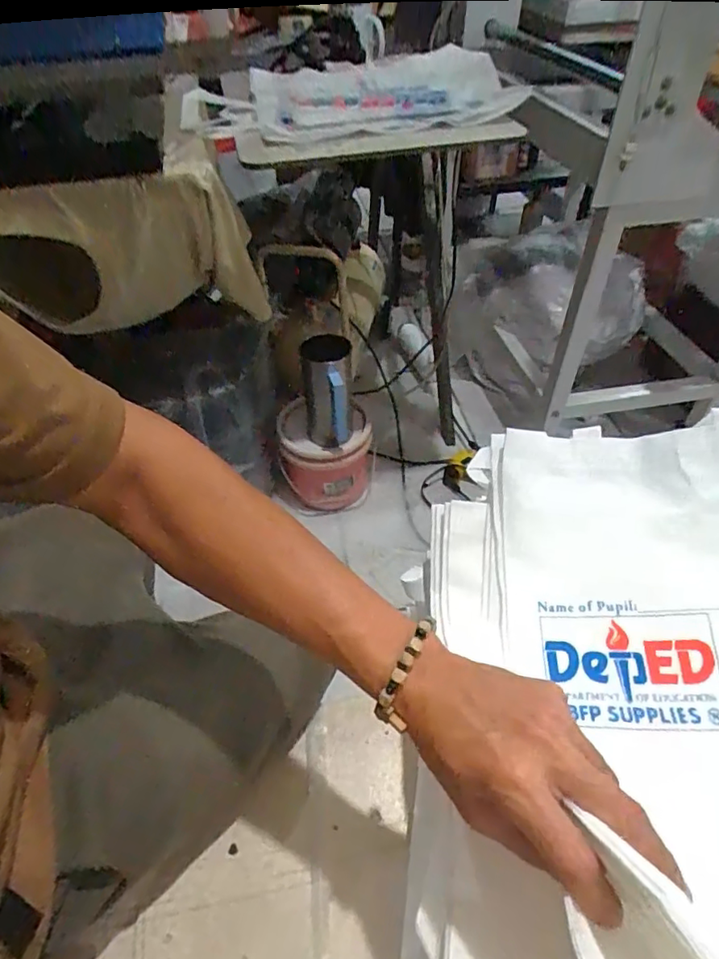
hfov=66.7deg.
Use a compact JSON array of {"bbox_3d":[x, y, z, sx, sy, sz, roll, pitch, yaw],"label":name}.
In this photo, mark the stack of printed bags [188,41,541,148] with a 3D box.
[{"bbox_3d":[-0.035,-0.613,0.867,0.460,0.079,0.410,-8,45,-6],"label":"stack of printed bags"}]

